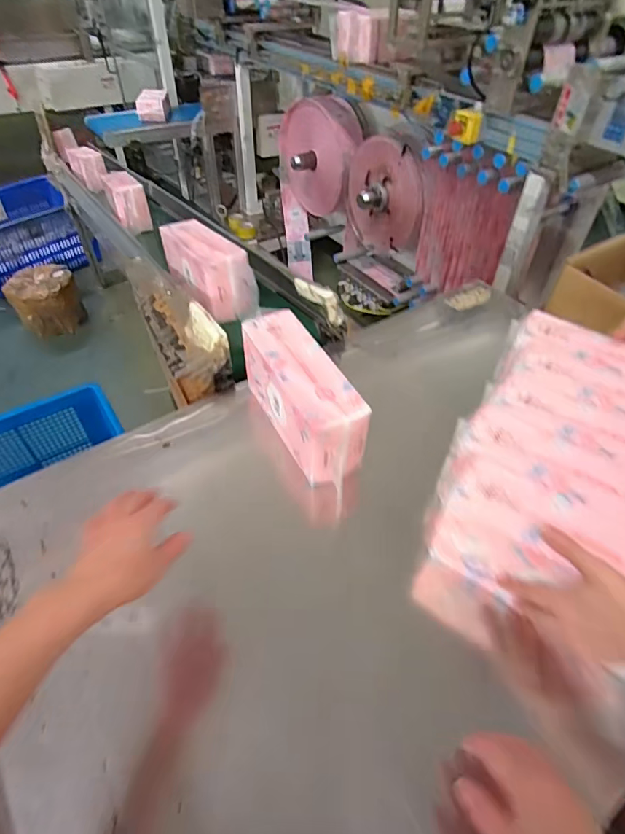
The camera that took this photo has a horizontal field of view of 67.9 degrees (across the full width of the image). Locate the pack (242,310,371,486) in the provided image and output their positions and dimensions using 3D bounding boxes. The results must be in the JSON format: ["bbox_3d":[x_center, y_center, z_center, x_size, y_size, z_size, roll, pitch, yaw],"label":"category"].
[{"bbox_3d":[-0.021,-0.041,0.708,0.102,0.128,0.254,-20,50,-19],"label":"pack"}]

